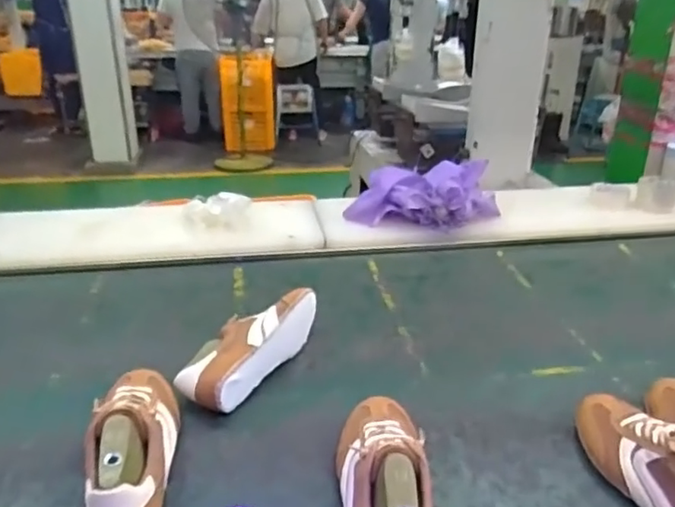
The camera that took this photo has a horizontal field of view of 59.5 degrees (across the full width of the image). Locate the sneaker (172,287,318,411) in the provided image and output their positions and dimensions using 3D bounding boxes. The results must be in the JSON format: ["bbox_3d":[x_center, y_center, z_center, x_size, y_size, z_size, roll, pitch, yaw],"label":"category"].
[{"bbox_3d":[-0.124,0.126,0.846,0.089,0.087,0.254,13,27,26],"label":"sneaker"}]

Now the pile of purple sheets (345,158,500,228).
[{"bbox_3d":[0.187,-0.137,1.299,0.322,0.085,0.216,3,24,4],"label":"pile of purple sheets"}]

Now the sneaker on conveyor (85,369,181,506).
[{"bbox_3d":[-0.223,0.205,0.646,0.078,0.096,0.252,-3,25,-9],"label":"sneaker on conveyor"}]

